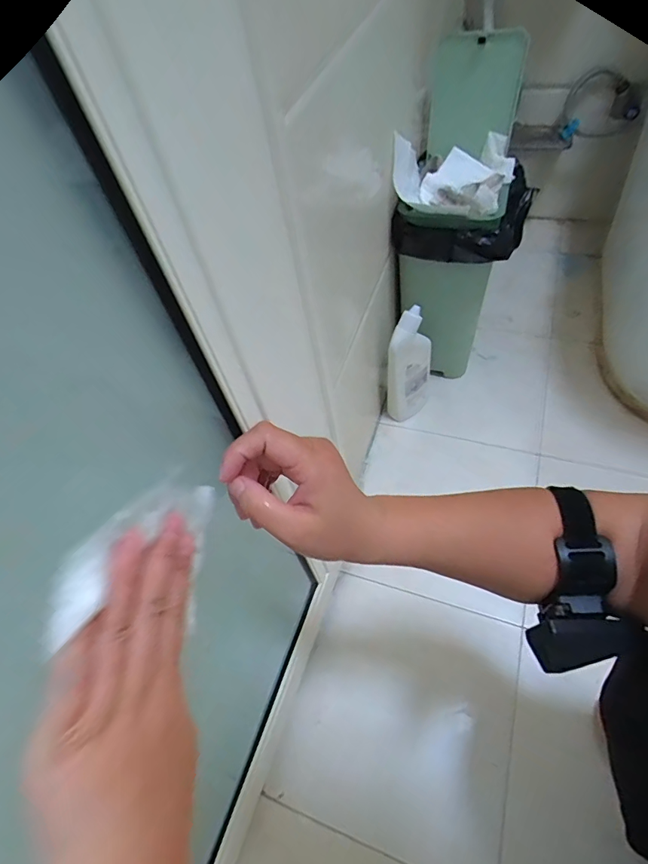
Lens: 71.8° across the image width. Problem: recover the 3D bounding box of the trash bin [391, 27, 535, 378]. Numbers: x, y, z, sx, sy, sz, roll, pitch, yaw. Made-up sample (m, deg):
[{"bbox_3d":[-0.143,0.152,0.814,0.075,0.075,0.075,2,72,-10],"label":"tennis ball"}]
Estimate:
[{"bbox_3d":[0.230,-0.322,0.766,0.187,0.467,0.303,12,58,18],"label":"trash bin"}]

